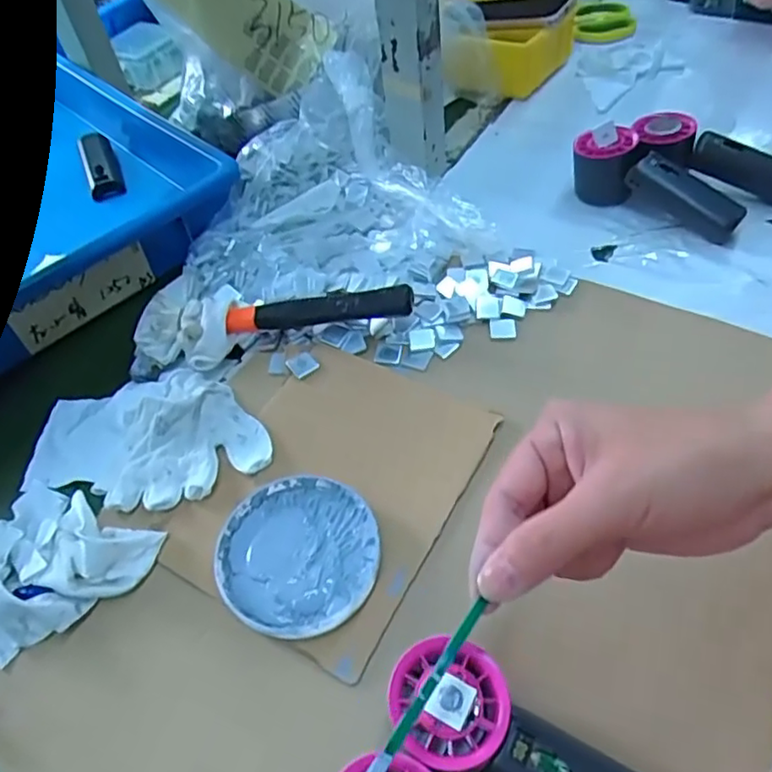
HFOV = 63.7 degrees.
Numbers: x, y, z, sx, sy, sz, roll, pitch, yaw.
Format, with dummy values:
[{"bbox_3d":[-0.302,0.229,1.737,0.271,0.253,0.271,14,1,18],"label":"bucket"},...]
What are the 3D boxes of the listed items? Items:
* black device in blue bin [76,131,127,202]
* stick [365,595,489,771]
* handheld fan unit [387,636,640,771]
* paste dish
[{"bbox_3d":[-0.331,-0.260,0.720,0.035,0.025,0.112,-20,53,-10],"label":"black device in blue bin"},{"bbox_3d":[0.015,0.119,0.241,0.006,0.004,0.083,29,67,24],"label":"stick"},{"bbox_3d":[0.075,0.178,0.299,0.149,0.055,0.052,17,56,18],"label":"handheld fan unit"},{"bbox_3d":[-0.055,0.104,0.390,0.100,0.014,0.097,-2,52,3],"label":"paste dish"}]

